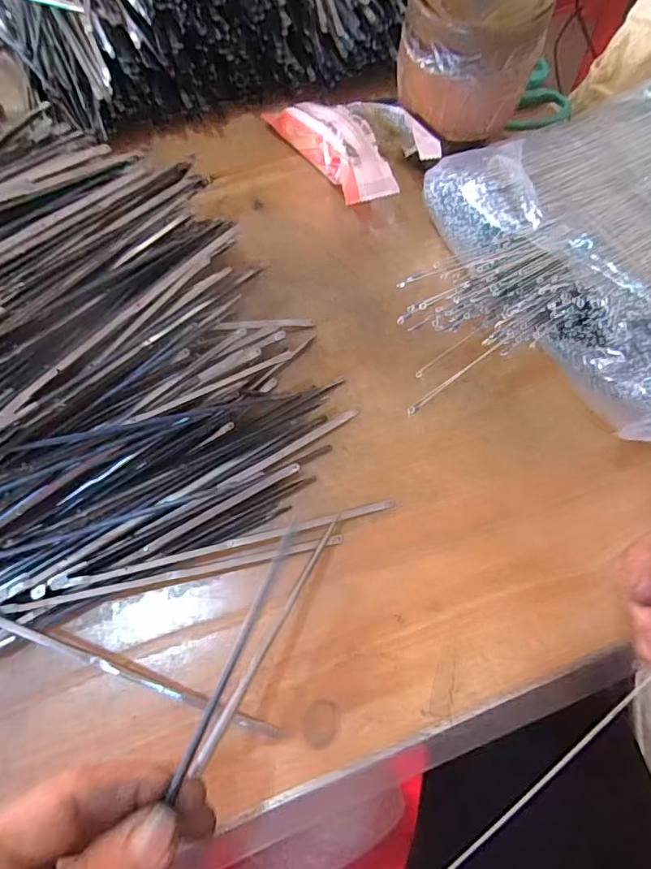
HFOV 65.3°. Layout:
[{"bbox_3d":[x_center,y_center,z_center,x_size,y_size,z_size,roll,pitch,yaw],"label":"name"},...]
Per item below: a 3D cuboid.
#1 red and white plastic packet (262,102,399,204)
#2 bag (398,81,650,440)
[{"bbox_3d":[0.004,-0.205,0.366,0.041,0.046,0.124,-26,71,-12],"label":"red and white plastic packet"},{"bbox_3d":[0.184,-0.105,0.312,0.267,0.079,0.207,-23,70,-10],"label":"bag"}]

